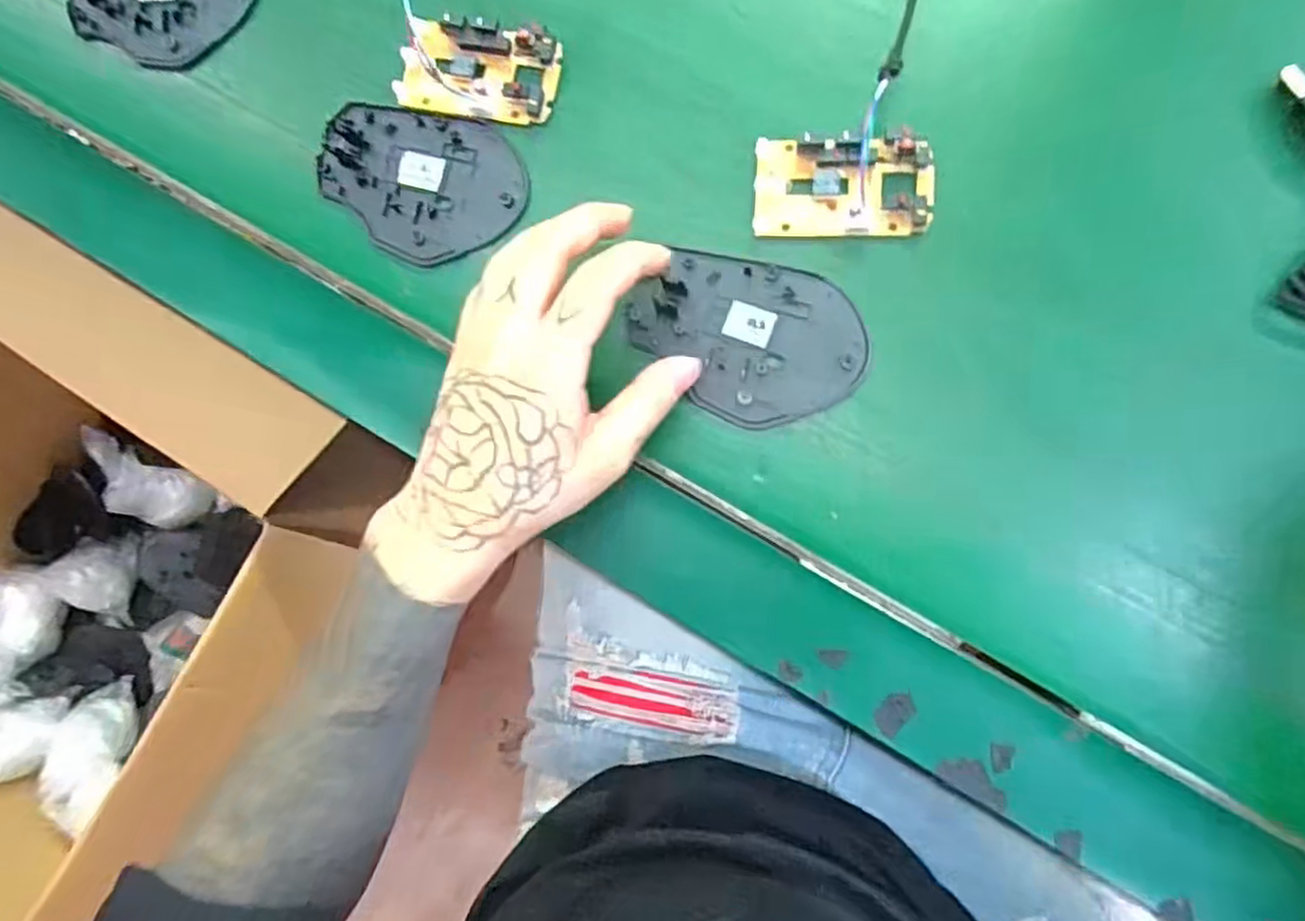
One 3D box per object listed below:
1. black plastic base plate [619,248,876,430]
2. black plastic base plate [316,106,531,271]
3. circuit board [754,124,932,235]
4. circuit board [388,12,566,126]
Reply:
[{"bbox_3d":[0.042,-0.055,0.330,0.107,0.007,0.072,14,87,9],"label":"black plastic base plate"},{"bbox_3d":[-0.117,-0.138,0.357,0.106,0.006,0.073,17,87,9],"label":"black plastic base plate"},{"bbox_3d":[0.086,-0.125,0.325,0.078,0.016,0.045,4,85,8],"label":"circuit board"},{"bbox_3d":[-0.087,-0.193,0.353,0.080,0.016,0.044,9,86,9],"label":"circuit board"}]

